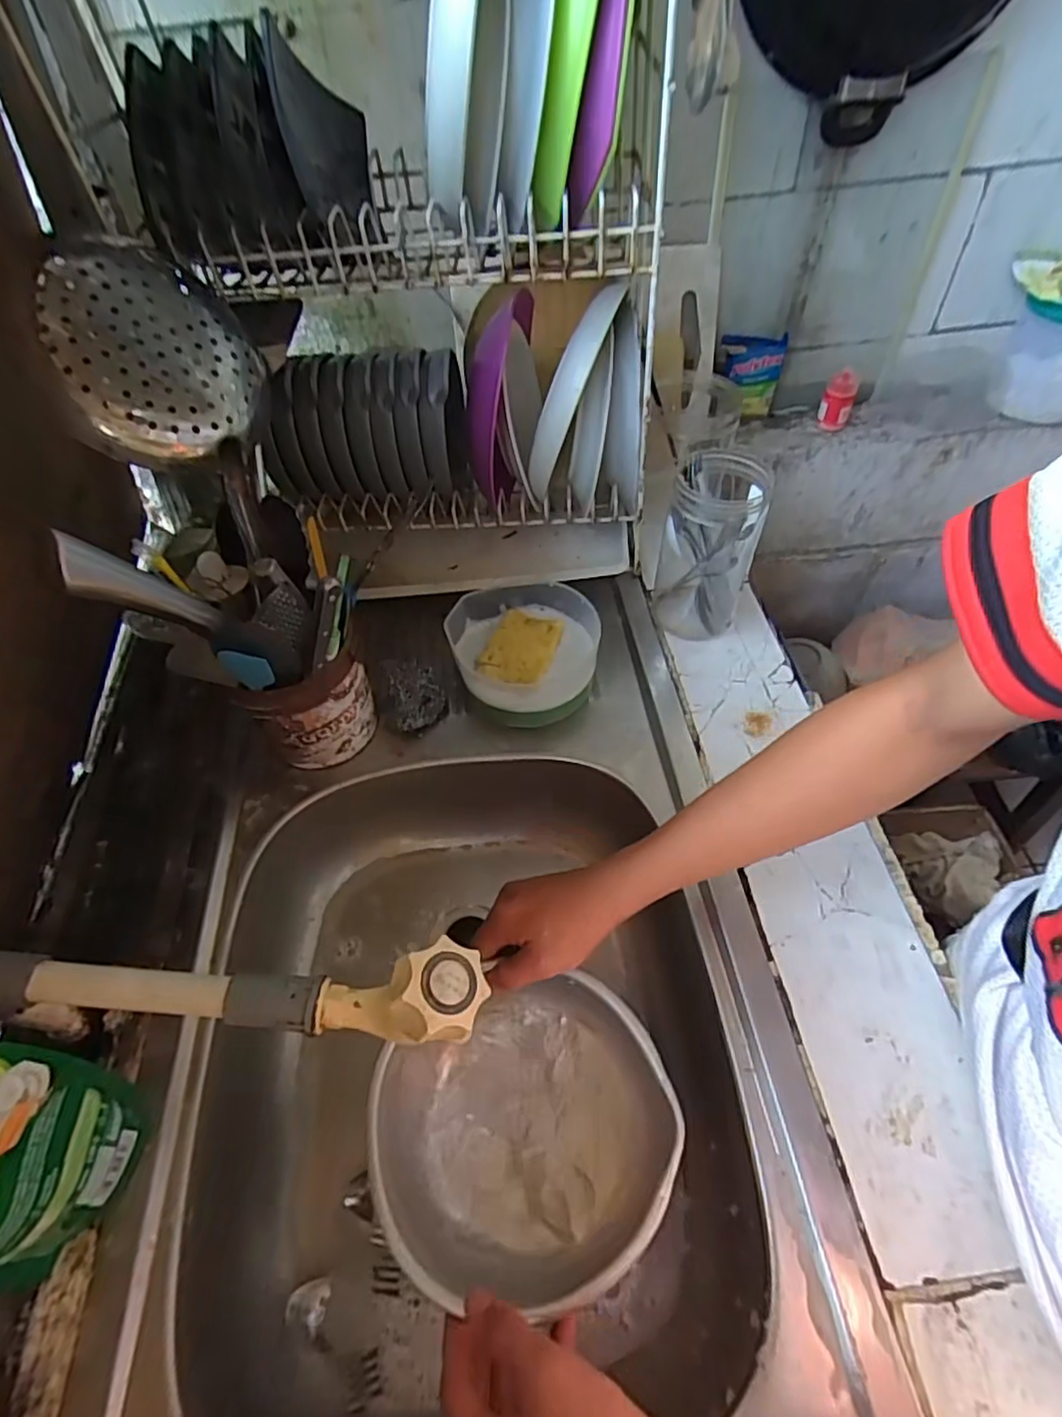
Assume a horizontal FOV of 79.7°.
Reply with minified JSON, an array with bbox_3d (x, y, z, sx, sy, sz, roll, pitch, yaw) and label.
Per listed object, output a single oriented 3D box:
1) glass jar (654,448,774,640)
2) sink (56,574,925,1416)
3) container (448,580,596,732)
[{"bbox_3d":[0.176,-0.161,0.638,0.082,0.169,0.090,-1,53,1],"label":"glass jar"},{"bbox_3d":[-0.049,0.232,0.525,0.453,0.132,0.694,-6,51,-3],"label":"sink"},{"bbox_3d":[-0.008,-0.059,0.647,0.150,0.058,0.153,4,53,5],"label":"container"}]

